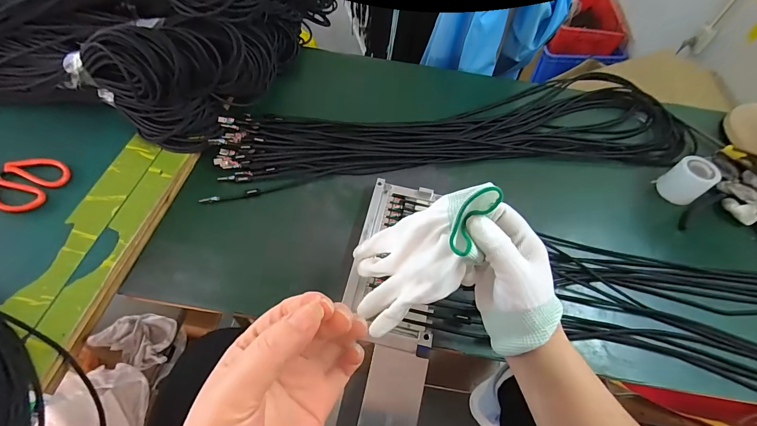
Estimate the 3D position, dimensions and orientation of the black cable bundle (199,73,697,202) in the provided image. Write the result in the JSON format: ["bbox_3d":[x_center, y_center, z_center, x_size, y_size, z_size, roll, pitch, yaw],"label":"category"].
[{"bbox_3d":[0.145,-0.132,0.545,0.738,0.023,0.183,-8,56,-11],"label":"black cable bundle"}]

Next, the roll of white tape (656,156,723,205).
[{"bbox_3d":[0.438,-0.045,0.498,0.054,0.049,0.050,3,55,-4],"label":"roll of white tape"}]

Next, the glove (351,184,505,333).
[{"bbox_3d":[0.042,0.042,0.309,0.039,0.163,0.089,19,50,-42],"label":"glove"}]

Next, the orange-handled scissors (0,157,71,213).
[{"bbox_3d":[-0.429,-0.045,0.412,0.108,0.014,0.075,25,59,10],"label":"orange-handled scissors"}]

